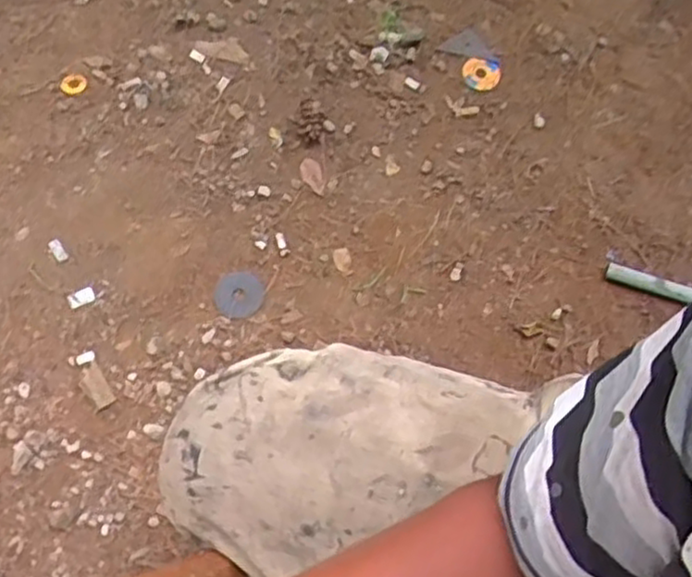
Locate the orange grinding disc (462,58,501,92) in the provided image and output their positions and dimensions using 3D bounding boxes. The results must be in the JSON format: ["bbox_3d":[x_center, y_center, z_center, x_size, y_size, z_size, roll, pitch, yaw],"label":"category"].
[{"bbox_3d":[0.190,-0.300,1.030,0.055,0.007,0.045,-4,93,-14],"label":"orange grinding disc"}]

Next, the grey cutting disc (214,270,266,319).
[{"bbox_3d":[-0.130,0.007,0.898,0.059,0.004,0.057,-1,75,4],"label":"grey cutting disc"}]

